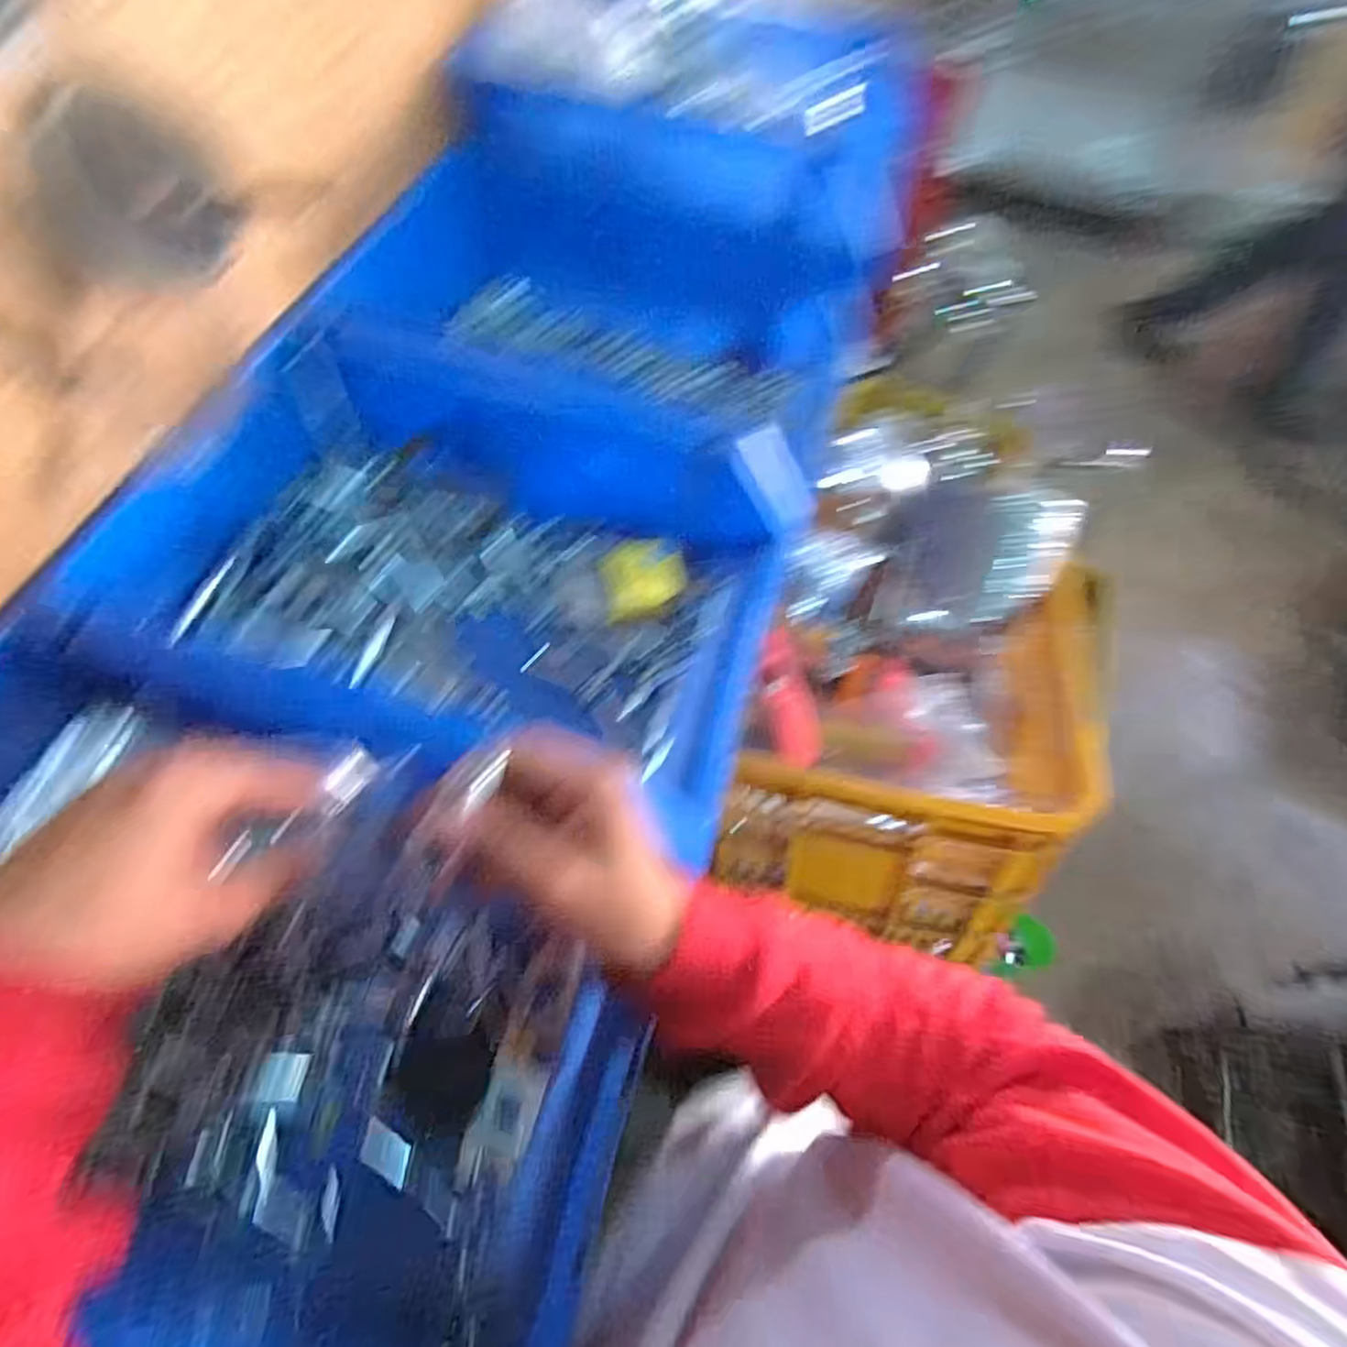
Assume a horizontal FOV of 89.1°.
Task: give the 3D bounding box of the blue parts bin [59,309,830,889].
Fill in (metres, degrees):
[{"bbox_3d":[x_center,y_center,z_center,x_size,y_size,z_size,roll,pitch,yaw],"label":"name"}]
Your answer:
[{"bbox_3d":[-0.151,-0.067,0.541,0.425,0.150,0.309,15,62,4],"label":"blue parts bin"}]

